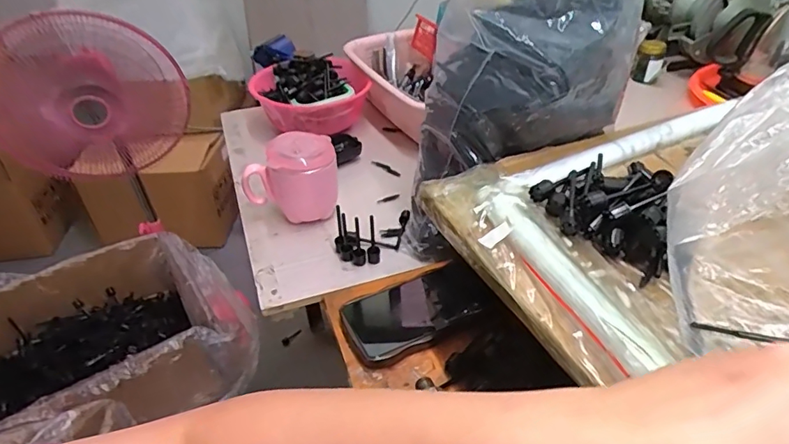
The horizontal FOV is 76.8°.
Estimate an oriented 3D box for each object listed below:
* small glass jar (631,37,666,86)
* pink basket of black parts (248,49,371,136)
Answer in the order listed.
[{"bbox_3d":[0.470,-0.292,0.918,0.049,0.073,0.048,18,42,23],"label":"small glass jar"},{"bbox_3d":[-0.134,-0.205,0.787,0.174,0.080,0.148,-7,39,-7],"label":"pink basket of black parts"}]

